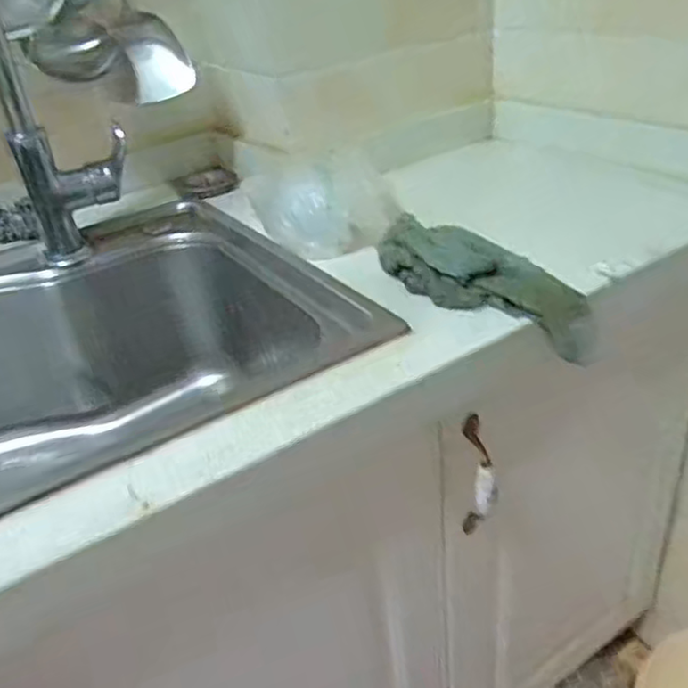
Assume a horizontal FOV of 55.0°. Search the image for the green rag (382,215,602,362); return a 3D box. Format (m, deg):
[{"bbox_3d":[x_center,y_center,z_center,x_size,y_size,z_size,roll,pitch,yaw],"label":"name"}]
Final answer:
[{"bbox_3d":[0.114,-0.049,0.531,0.189,0.053,0.047,28,43,18],"label":"green rag"}]

